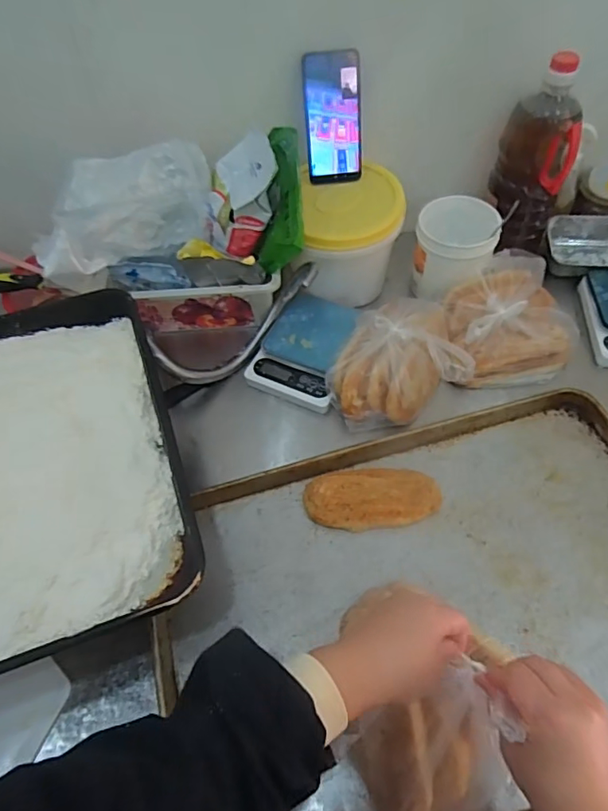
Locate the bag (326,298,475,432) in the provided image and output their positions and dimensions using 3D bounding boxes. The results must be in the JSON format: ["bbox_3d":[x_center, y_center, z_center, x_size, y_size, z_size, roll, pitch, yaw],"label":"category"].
[{"bbox_3d":[0.119,-0.060,0.717,0.178,0.094,0.153,-14,56,-7],"label":"bag"}]

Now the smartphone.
[{"bbox_3d":[0.040,-0.392,0.725,0.076,0.159,0.010,-5,33,2],"label":"smartphone"}]

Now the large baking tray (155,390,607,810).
[{"bbox_3d":[0.158,0.216,0.581,0.612,0.040,0.410,-16,58,-8],"label":"large baking tray"}]

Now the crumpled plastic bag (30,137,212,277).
[{"bbox_3d":[-0.241,-0.254,0.696,0.241,0.112,0.109,-26,59,-13],"label":"crumpled plastic bag"}]

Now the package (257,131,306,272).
[{"bbox_3d":[-0.027,-0.272,0.693,0.055,0.080,0.176,3,99,-3],"label":"package"}]

